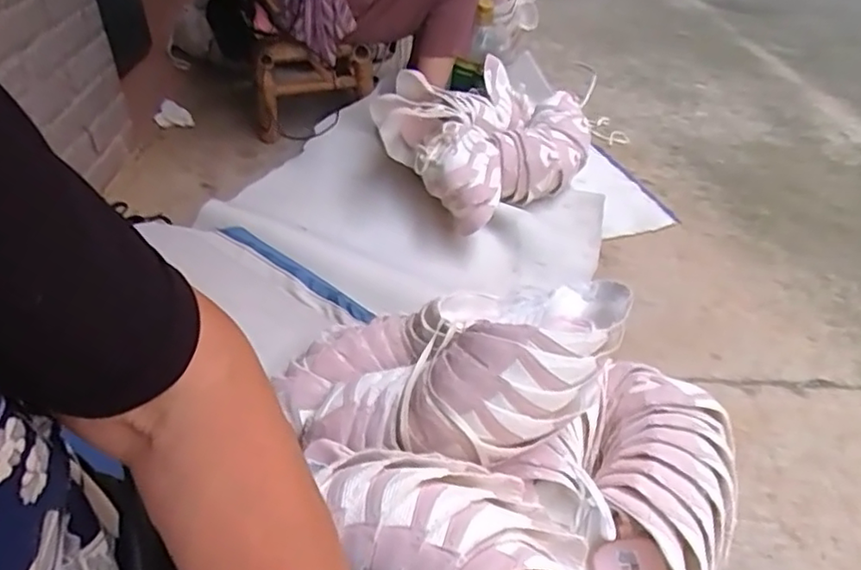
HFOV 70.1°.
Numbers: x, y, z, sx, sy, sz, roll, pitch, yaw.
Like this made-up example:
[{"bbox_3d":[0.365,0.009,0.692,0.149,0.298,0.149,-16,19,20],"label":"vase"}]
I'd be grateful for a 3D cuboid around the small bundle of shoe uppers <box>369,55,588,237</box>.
[{"bbox_3d":[0.120,-0.320,1.383,0.429,0.207,0.356,-32,50,-34],"label":"small bundle of shoe uppers"}]

